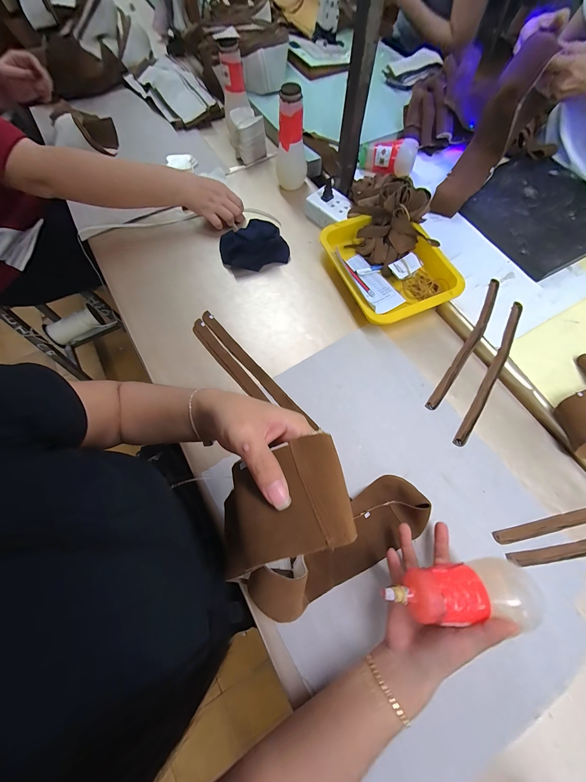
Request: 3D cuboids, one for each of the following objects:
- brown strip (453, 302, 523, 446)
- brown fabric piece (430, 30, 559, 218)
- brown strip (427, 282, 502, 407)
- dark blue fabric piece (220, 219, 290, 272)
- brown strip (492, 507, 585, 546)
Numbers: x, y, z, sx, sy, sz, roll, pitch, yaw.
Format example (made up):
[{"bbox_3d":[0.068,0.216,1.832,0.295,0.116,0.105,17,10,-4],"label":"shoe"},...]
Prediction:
[{"bbox_3d":[0.353,-0.039,0.474,0.023,0.009,0.316,30,72,12],"label":"brown strip"},{"bbox_3d":[0.398,-0.504,0.562,0.085,0.114,0.267,36,118,14],"label":"brown fabric piece"},{"bbox_3d":[0.323,-0.092,0.496,0.027,0.012,0.314,32,72,13],"label":"brown strip"},{"bbox_3d":[-0.088,-0.315,0.569,0.133,0.055,0.114,-18,69,-6],"label":"dark blue fabric piece"},{"bbox_3d":[0.441,0.175,0.391,0.318,0.004,0.020,-13,69,-4],"label":"brown strip"}]

